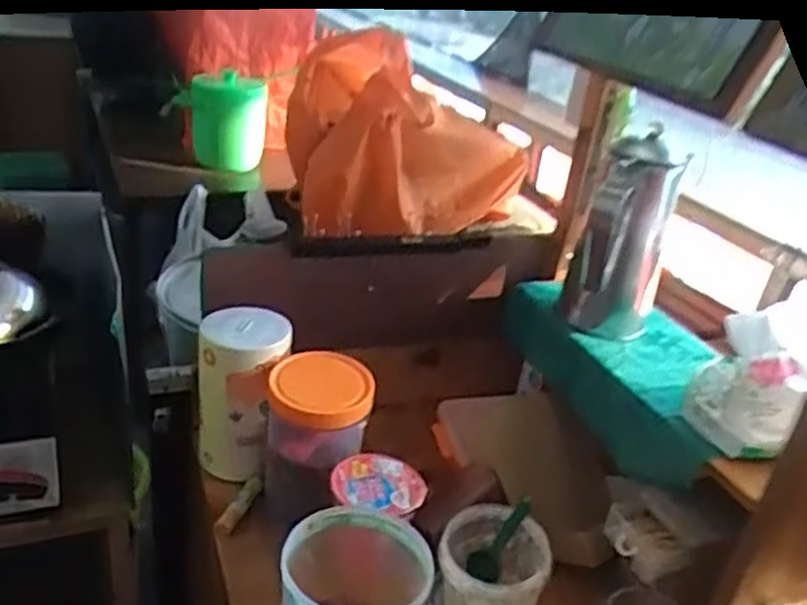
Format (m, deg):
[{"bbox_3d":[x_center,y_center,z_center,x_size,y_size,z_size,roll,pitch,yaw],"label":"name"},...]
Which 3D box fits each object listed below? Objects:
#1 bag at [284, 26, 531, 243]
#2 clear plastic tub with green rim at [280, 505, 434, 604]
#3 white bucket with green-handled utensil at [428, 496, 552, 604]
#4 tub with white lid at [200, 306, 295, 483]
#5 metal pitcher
[{"bbox_3d":[0.011,-0.257,1.122,0.346,0.238,0.277,-1,28,-16],"label":"bag"},{"bbox_3d":[-0.050,0.301,0.747,0.139,0.131,0.138,6,27,-3],"label":"clear plastic tub with green rim"},{"bbox_3d":[0.098,0.296,0.825,0.129,0.110,0.109,-8,30,-28],"label":"white bucket with green-handled utensil"},{"bbox_3d":[-0.210,0.118,0.981,0.108,0.212,0.113,6,27,-3],"label":"tub with white lid"},{"bbox_3d":[0.281,-0.073,0.972,0.110,0.264,0.103,12,27,10],"label":"metal pitcher"}]

